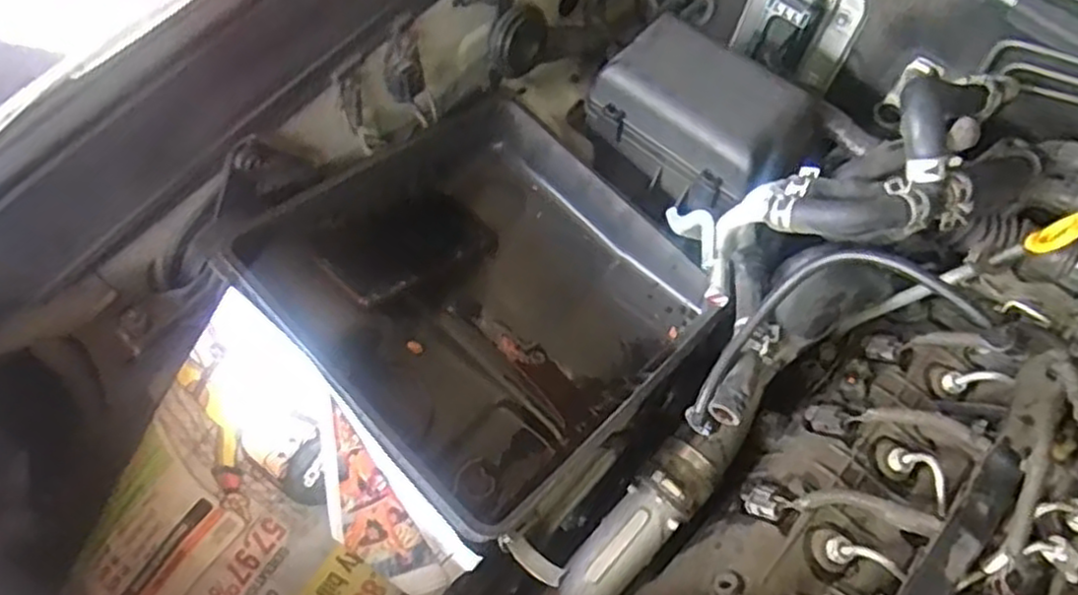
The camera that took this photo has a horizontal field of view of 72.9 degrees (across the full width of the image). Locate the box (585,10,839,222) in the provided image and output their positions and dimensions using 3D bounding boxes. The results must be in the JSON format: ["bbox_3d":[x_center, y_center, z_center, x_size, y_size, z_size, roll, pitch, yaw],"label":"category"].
[{"bbox_3d":[0.156,-0.170,0.667,0.198,0.096,0.130,35,64,16],"label":"box"}]

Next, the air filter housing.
[{"bbox_3d":[-0.048,-0.006,0.631,0.272,0.133,0.311,39,65,18],"label":"air filter housing"}]

